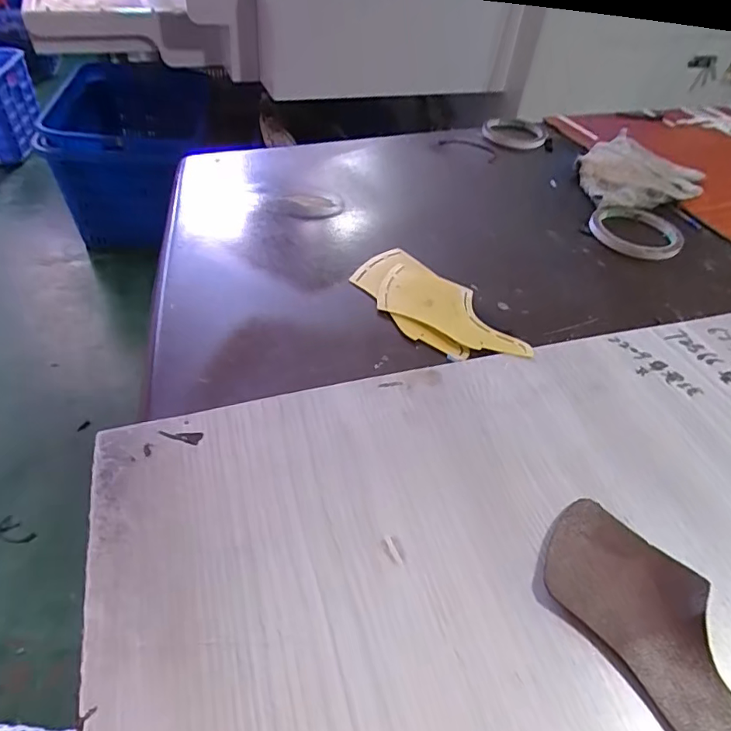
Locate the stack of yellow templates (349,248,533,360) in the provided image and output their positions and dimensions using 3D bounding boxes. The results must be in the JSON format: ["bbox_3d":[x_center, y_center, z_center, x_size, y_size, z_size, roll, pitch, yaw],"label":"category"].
[{"bbox_3d":[0.056,-0.053,0.439,0.075,0.004,0.173,-29,55,-31],"label":"stack of yellow templates"}]

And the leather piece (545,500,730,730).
[{"bbox_3d":[0.150,0.131,0.259,0.067,0.009,0.137,-23,52,-27],"label":"leather piece"}]

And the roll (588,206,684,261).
[{"bbox_3d":[0.292,-0.146,0.561,0.092,0.010,0.096,4,45,-3],"label":"roll"}]

